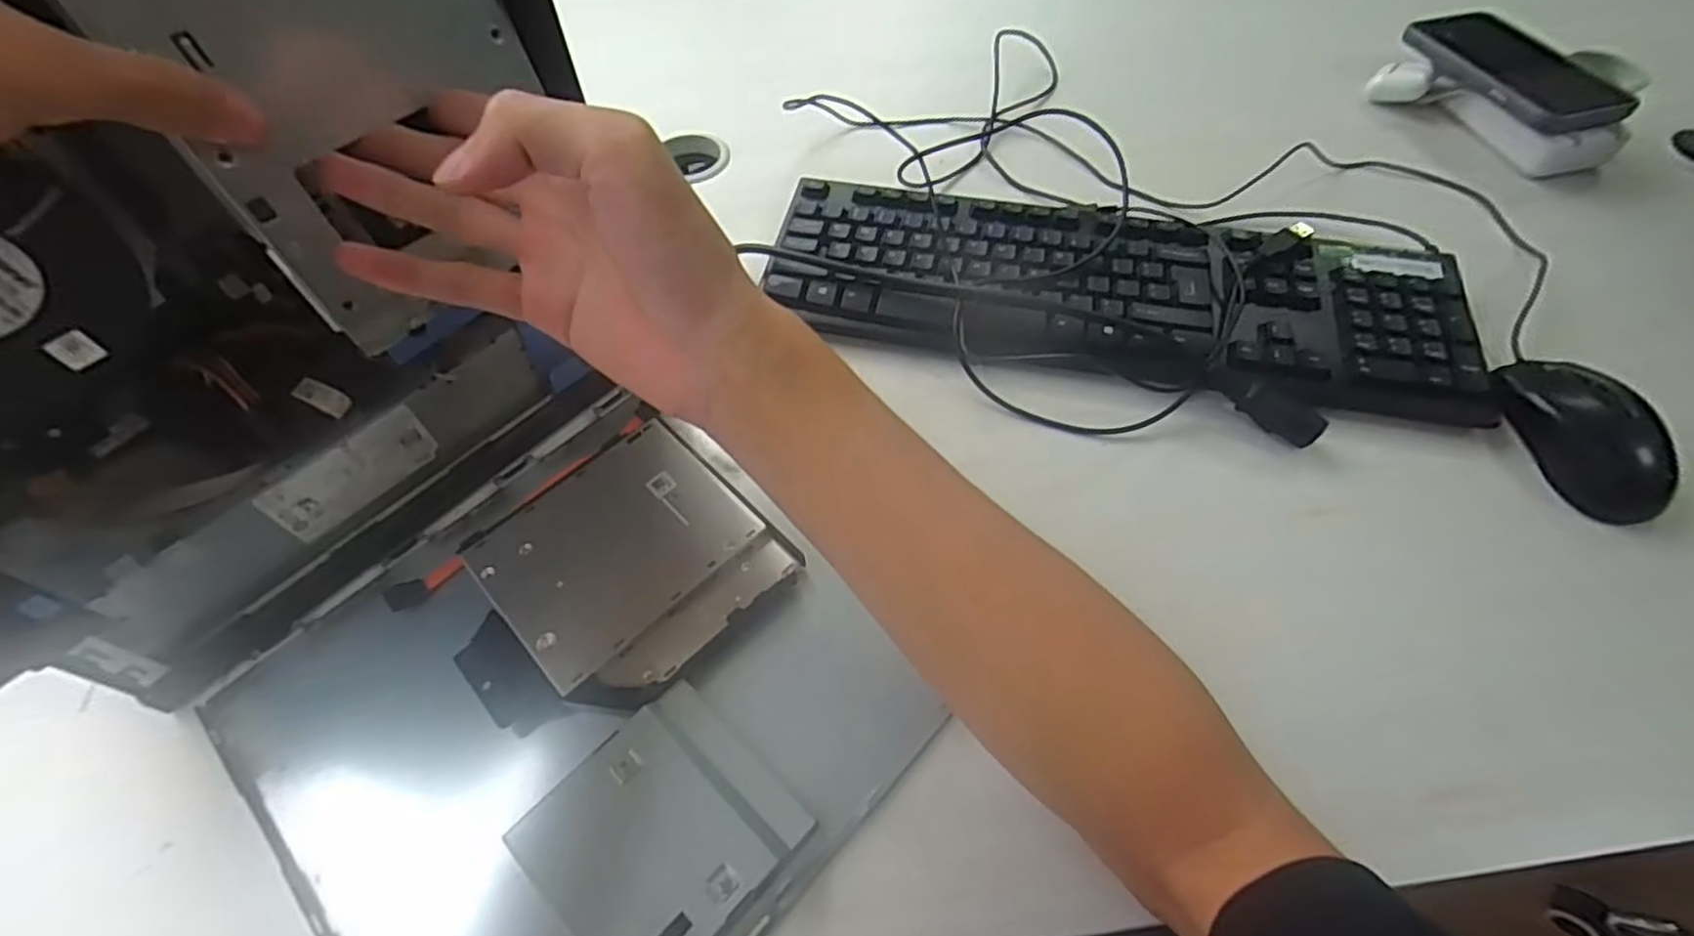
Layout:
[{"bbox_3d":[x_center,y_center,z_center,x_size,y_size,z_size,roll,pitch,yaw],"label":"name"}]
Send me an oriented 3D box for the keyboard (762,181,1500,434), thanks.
[{"bbox_3d":[0.174,-0.123,0.486,0.441,0.033,0.159,12,57,10],"label":"keyboard"}]

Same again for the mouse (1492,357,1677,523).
[{"bbox_3d":[0.428,-0.023,0.416,0.063,0.029,0.106,-5,56,-2],"label":"mouse"}]

